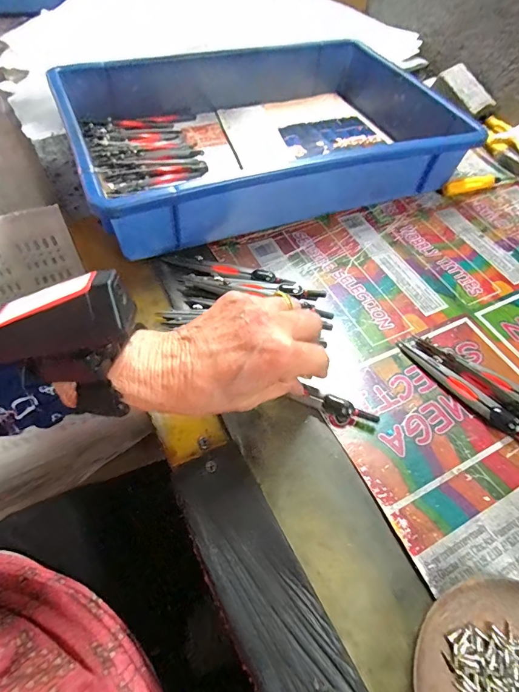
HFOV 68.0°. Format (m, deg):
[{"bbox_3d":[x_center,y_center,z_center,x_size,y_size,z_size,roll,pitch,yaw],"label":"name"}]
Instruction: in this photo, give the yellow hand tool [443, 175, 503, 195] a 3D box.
[{"bbox_3d":[0.271,-0.202,0.483,0.091,0.015,0.019,-18,60,-16],"label":"yellow hand tool"}]

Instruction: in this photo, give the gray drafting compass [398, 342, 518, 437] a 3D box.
[{"bbox_3d":[0.168,0.037,0.312,0.013,0.014,0.125,-35,66,-24],"label":"gray drafting compass"}]

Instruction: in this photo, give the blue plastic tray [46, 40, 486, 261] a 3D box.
[{"bbox_3d":[0.008,-0.256,0.458,0.415,0.077,0.274,-19,60,-16],"label":"blue plastic tray"}]

